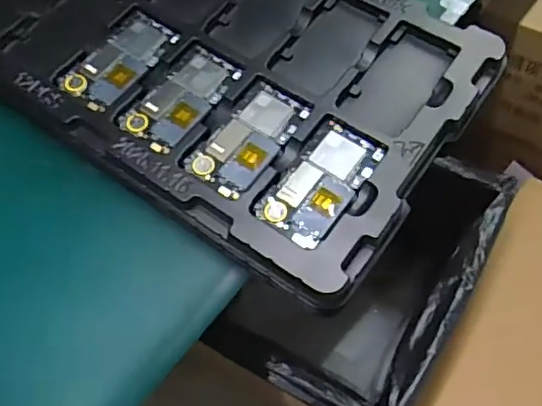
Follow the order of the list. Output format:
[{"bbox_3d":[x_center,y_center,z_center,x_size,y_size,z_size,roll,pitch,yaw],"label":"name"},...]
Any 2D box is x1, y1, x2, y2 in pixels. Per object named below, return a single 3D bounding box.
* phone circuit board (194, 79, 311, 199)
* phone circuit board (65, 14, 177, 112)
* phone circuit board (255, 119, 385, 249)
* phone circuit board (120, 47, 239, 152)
[{"bbox_3d":[-0.019,-0.062,0.549,0.063,0.004,0.122,32,69,18],"label":"phone circuit board"},{"bbox_3d":[-0.155,-0.148,0.595,0.063,0.010,0.120,30,69,17],"label":"phone circuit board"},{"bbox_3d":[0.048,-0.019,0.527,0.065,0.005,0.123,34,70,19],"label":"phone circuit board"},{"bbox_3d":[-0.087,-0.105,0.572,0.064,0.007,0.120,31,69,18],"label":"phone circuit board"}]

